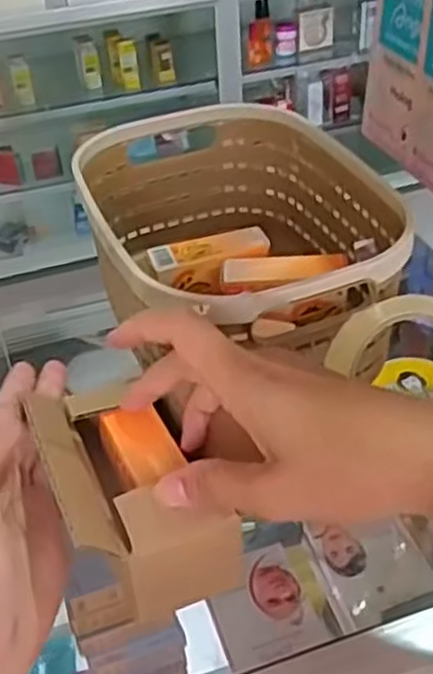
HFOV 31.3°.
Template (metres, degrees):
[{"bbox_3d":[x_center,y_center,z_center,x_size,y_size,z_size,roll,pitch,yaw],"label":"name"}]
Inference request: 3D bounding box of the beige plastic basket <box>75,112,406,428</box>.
[{"bbox_3d":[0.015,-0.058,0.474,0.143,0.089,0.215,-19,41,-18],"label":"beige plastic basket"}]

